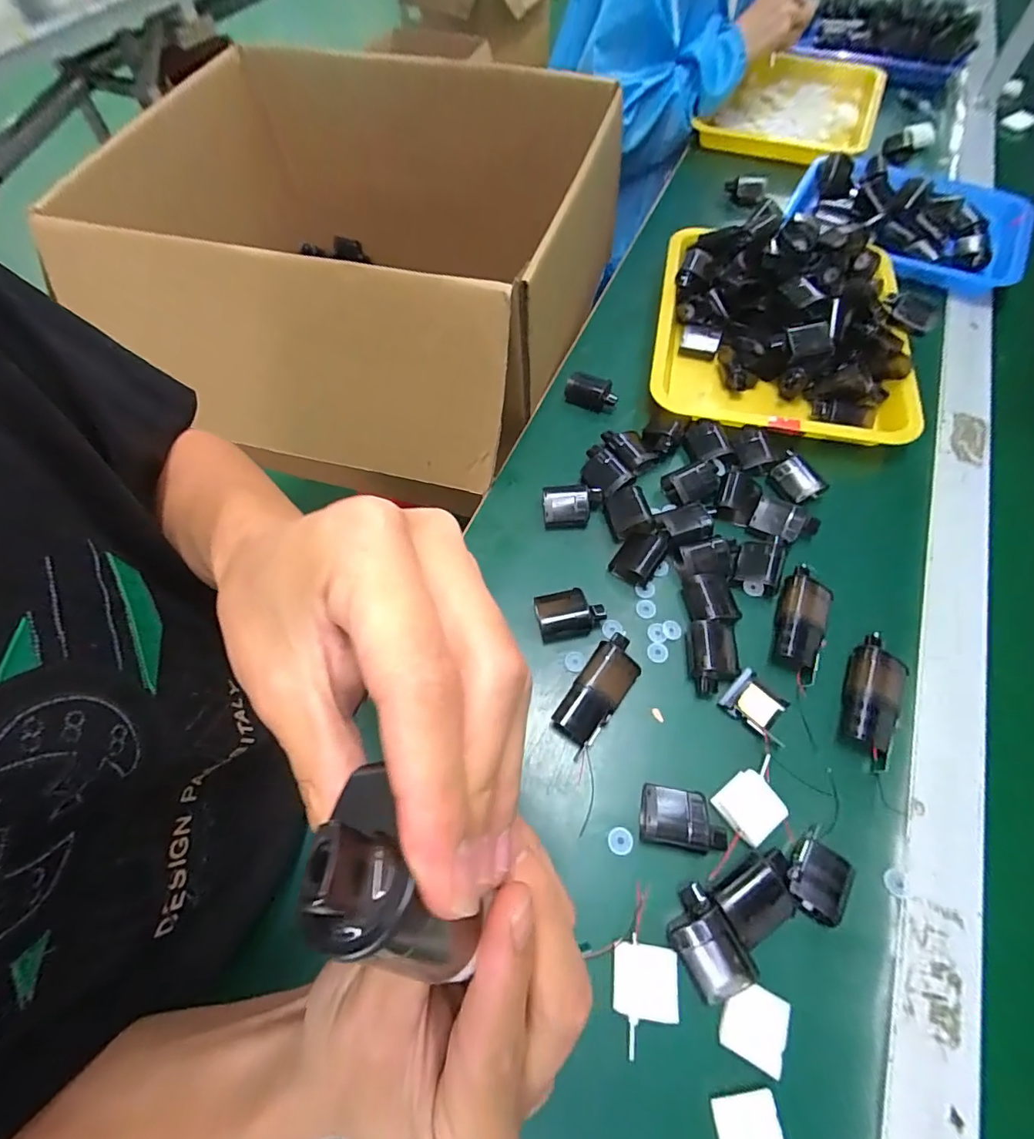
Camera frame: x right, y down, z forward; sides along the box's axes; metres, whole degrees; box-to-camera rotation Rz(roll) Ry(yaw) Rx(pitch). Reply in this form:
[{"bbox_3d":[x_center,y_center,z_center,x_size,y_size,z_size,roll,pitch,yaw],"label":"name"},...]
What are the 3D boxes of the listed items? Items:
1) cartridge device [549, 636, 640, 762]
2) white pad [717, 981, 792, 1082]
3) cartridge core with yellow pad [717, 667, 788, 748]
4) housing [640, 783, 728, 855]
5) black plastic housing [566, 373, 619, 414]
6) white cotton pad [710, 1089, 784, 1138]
[{"bbox_3d":[0.064,0.094,0.385,0.037,0.023,0.093,33,68,17],"label":"cartridge device"},{"bbox_3d":[0.140,0.269,0.292,0.036,0.006,0.036,21,65,12],"label":"white pad"},{"bbox_3d":[0.184,0.102,0.373,0.048,0.013,0.036,35,69,18],"label":"cartridge core with yellow pad"},{"bbox_3d":[0.113,0.173,0.341,0.058,0.020,0.037,9,63,6],"label":"housing"},{"bbox_3d":[0.082,-0.191,0.542,0.056,0.034,0.031,20,65,11],"label":"black plastic housing"},{"bbox_3d":[0.128,0.312,0.270,0.034,0.004,0.036,-8,63,-2],"label":"white cotton pad"}]

